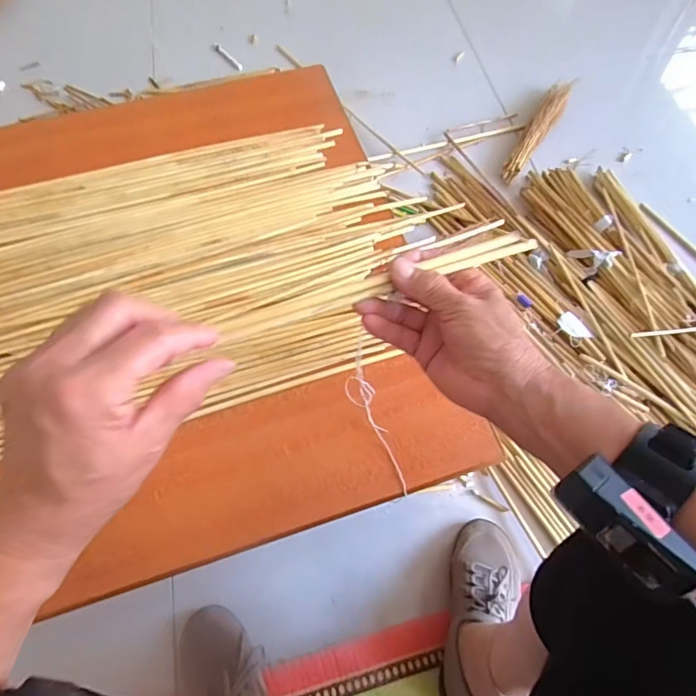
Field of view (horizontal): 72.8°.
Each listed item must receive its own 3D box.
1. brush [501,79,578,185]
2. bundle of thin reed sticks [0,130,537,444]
[{"bbox_3d":[0.424,-0.486,1.045,0.056,0.039,0.320,28,68,11],"label":"brush"},{"bbox_3d":[-0.267,-0.098,0.614,0.893,0.029,0.406,-14,67,-7],"label":"bundle of thin reed sticks"}]

